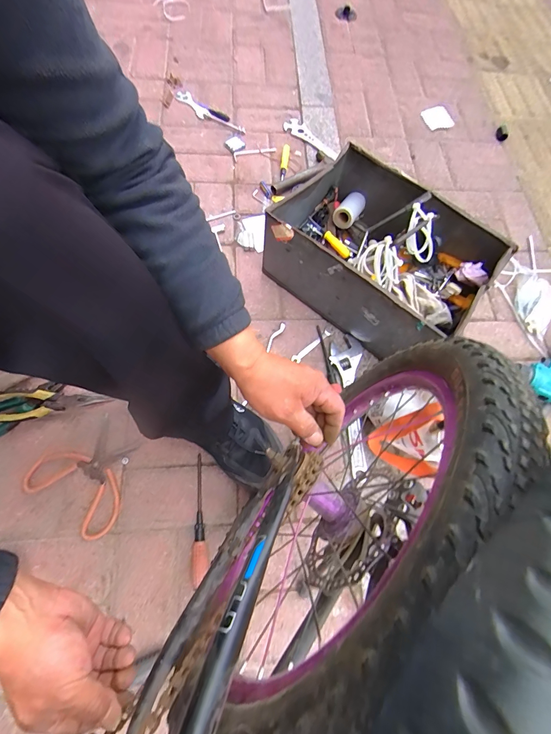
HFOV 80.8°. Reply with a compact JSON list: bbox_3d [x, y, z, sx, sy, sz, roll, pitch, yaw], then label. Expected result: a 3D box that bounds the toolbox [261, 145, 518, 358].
[{"bbox_3d":[0.210,-0.224,0.682,0.416,0.168,0.292,35,71,10],"label":"toolbox"}]

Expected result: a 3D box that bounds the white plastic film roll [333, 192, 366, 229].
[{"bbox_3d":[0.167,-0.354,0.740,0.051,0.057,0.080,30,70,9],"label":"white plastic film roll"}]

